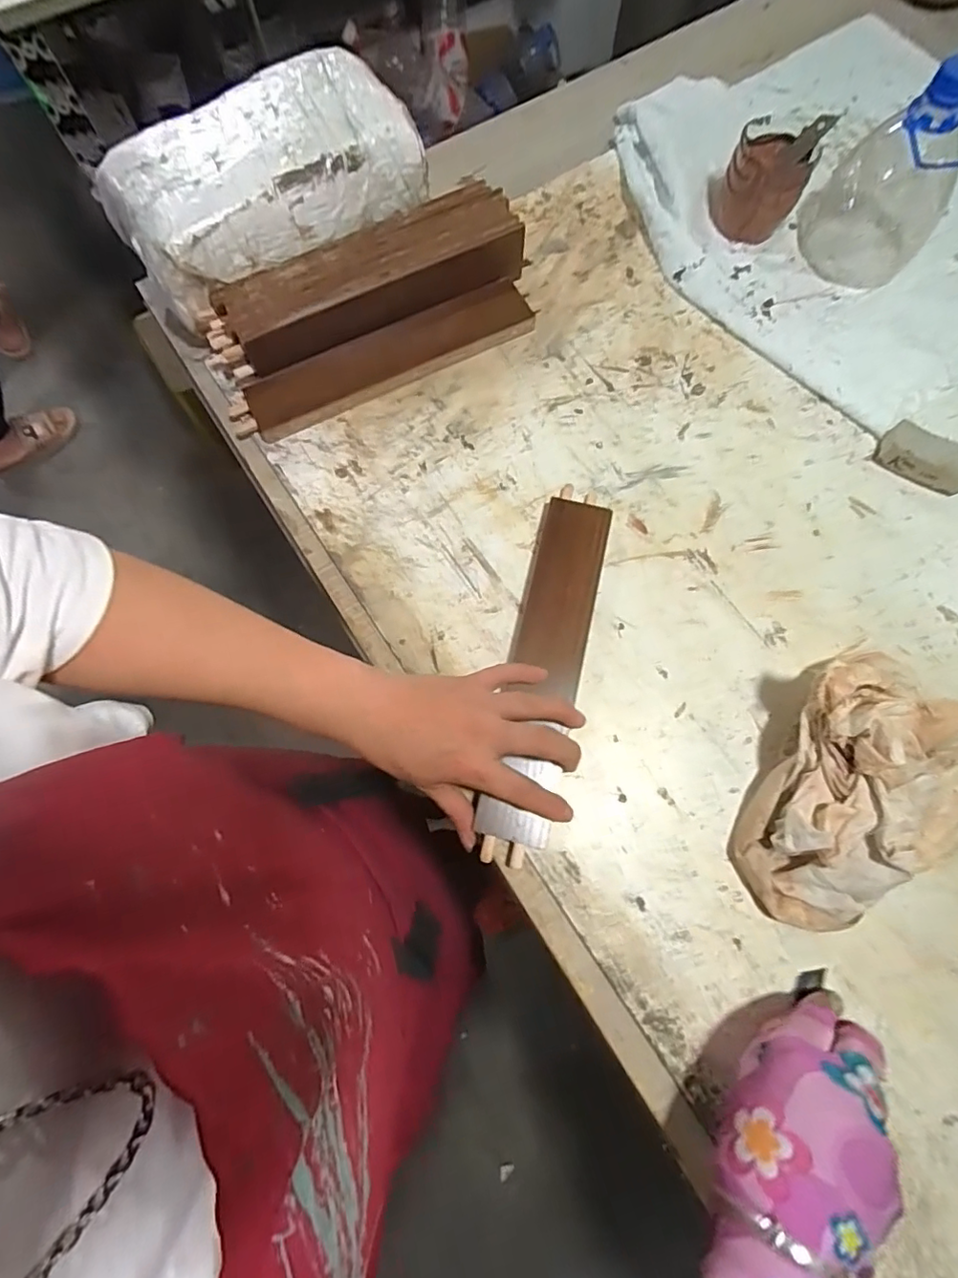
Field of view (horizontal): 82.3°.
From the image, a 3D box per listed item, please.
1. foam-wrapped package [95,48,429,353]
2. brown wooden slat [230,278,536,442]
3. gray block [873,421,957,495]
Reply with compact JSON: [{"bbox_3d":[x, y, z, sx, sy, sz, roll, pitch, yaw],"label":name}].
[{"bbox_3d":[-0.175,-0.372,0.458,0.244,0.084,0.117,-34,77,-9],"label":"foam-wrapped package"},{"bbox_3d":[-0.079,-0.237,0.469,0.264,0.017,0.052,-26,76,-8],"label":"brown wooden slat"},{"bbox_3d":[0.363,-0.146,0.446,0.071,0.022,0.030,26,76,7],"label":"gray block"}]

